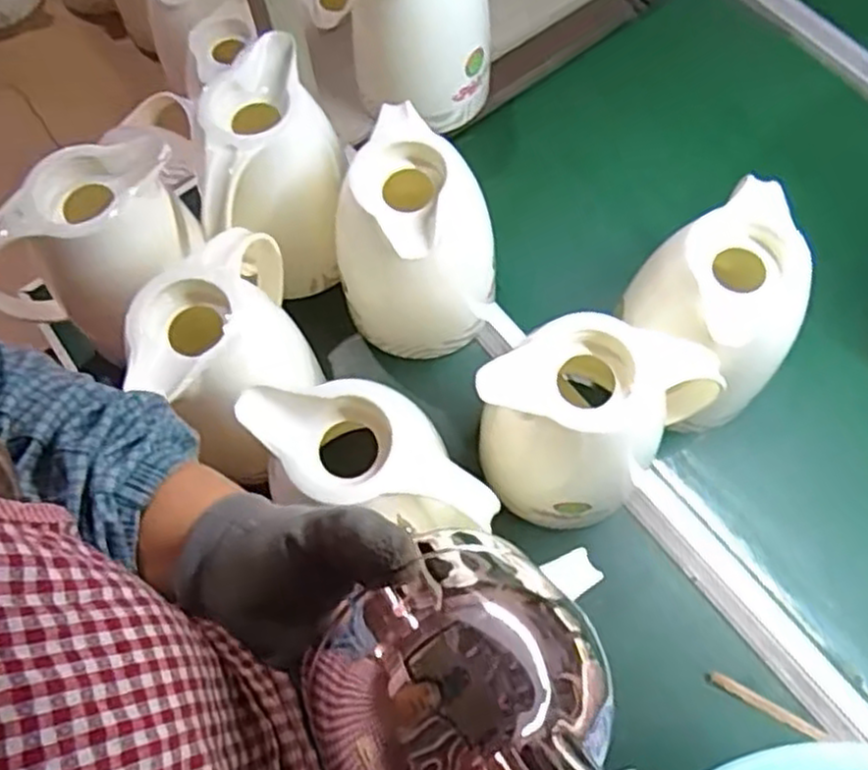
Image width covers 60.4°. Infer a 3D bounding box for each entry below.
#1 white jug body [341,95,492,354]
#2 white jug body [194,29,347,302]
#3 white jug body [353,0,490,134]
[{"bbox_3d":[-0.013,-0.121,0.661,0.131,0.180,0.135,0,67,1],"label":"white jug body"},{"bbox_3d":[-0.145,-0.190,0.689,0.124,0.175,0.158,-12,68,-4],"label":"white jug body"},{"bbox_3d":[-0.010,-0.383,0.775,0.136,0.202,0.150,2,67,2],"label":"white jug body"}]

